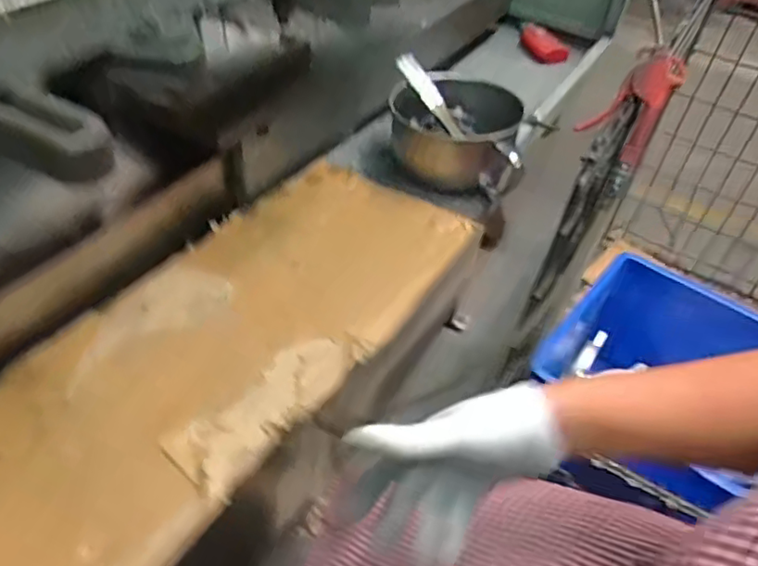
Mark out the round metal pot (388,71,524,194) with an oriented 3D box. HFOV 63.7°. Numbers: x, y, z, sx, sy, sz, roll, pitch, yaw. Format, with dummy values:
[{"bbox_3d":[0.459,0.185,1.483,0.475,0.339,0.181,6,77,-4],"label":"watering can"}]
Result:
[{"bbox_3d":[0.082,-0.164,0.695,0.138,0.079,0.126,4,45,-4],"label":"round metal pot"}]

